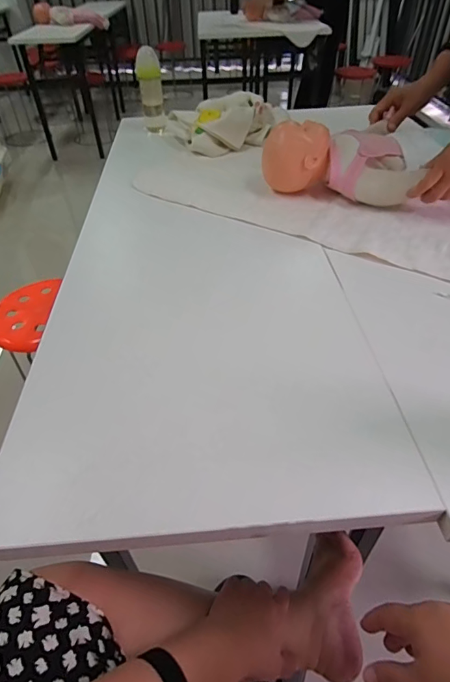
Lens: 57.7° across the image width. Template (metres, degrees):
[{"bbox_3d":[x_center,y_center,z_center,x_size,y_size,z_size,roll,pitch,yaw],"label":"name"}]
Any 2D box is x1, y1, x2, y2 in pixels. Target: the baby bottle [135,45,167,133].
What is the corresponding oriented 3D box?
[{"bbox_3d":[-0.189,-0.638,1.038,0.058,0.170,0.061,-9,44,-7],"label":"baby bottle"}]

